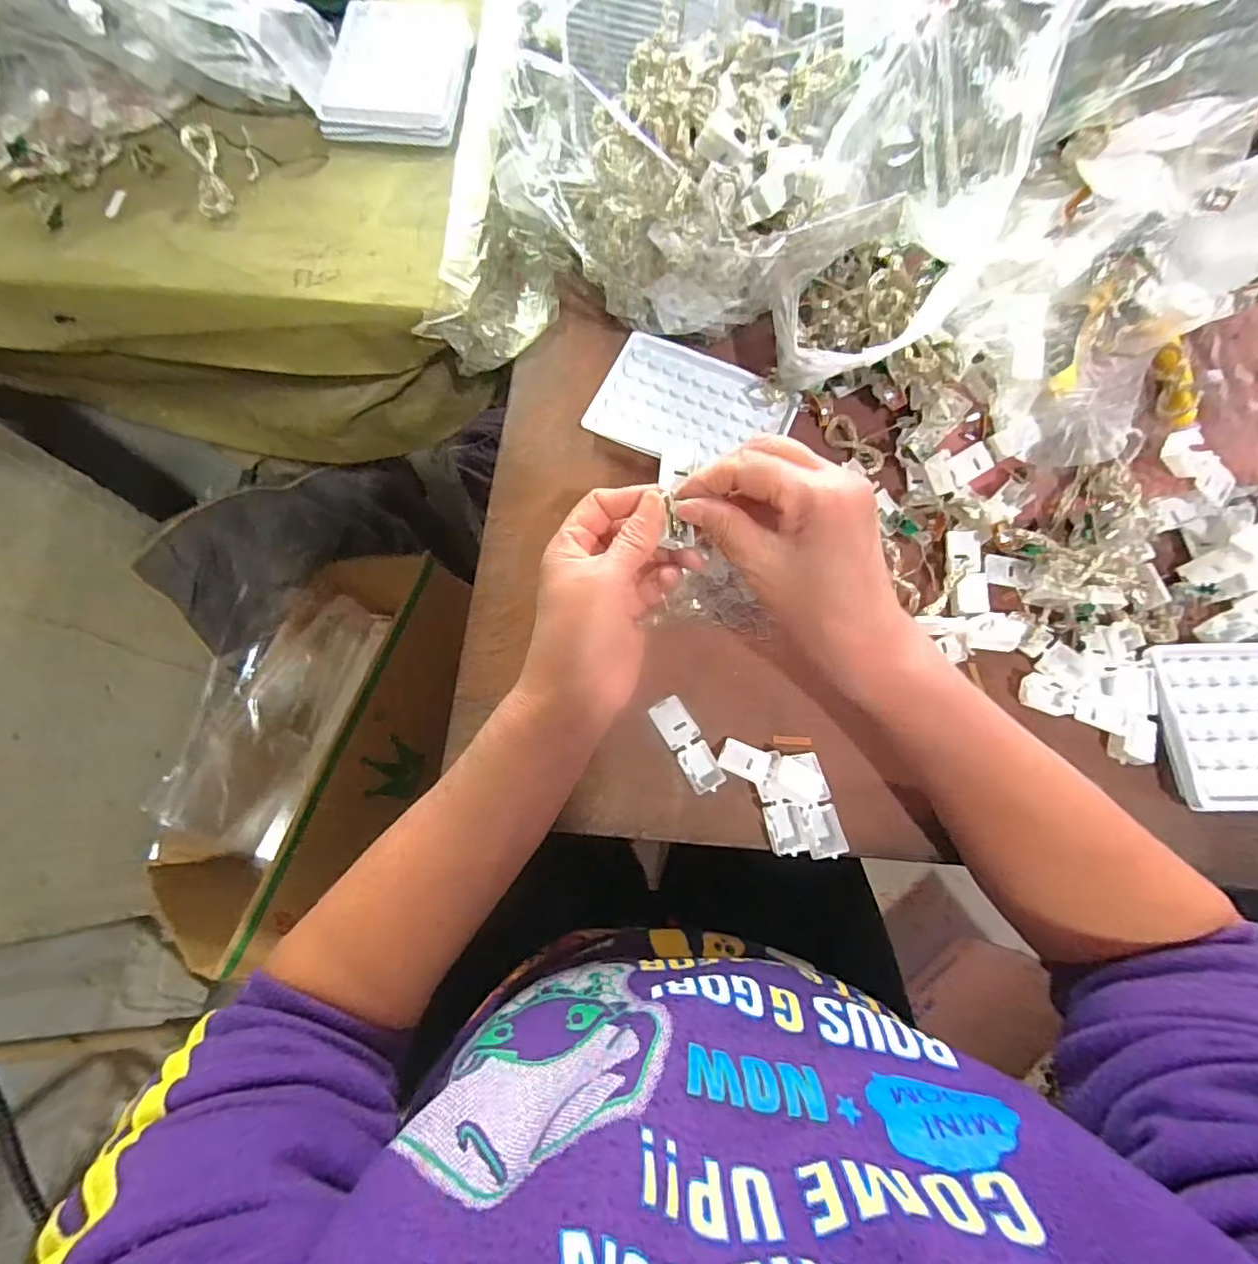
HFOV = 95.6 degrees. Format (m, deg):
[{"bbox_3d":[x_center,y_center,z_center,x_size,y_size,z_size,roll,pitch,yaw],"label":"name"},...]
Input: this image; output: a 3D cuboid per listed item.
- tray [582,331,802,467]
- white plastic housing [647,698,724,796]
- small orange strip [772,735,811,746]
[{"bbox_3d":[0.046,-0.158,0.399,0.130,0.012,0.092,21,73,5],"label":"tray"},{"bbox_3d":[0.033,0.063,0.323,0.020,0.009,0.055,-29,76,-10],"label":"white plastic housing"},{"bbox_3d":[0.095,0.063,0.332,0.022,0.004,0.005,3,73,-1],"label":"small orange strip"}]

